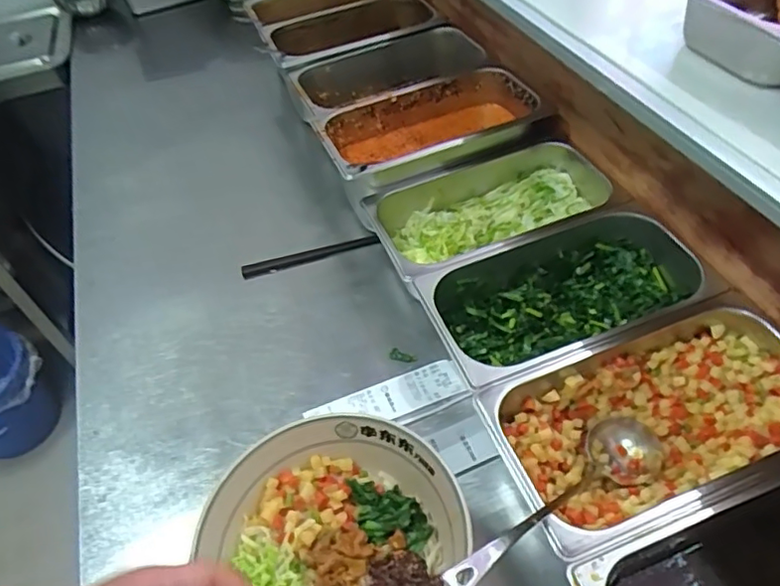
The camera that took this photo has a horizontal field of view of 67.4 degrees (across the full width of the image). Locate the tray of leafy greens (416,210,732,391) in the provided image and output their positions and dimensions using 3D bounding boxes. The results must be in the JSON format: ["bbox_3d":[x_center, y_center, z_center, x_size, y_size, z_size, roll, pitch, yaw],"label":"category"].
[{"bbox_3d":[0.213,0.014,0.701,0.323,0.090,0.170,-18,47,-11],"label":"tray of leafy greens"}]

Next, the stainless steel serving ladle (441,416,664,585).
[{"bbox_3d":[0.158,0.179,0.528,0.306,0.056,0.072,-11,39,-42],"label":"stainless steel serving ladle"}]

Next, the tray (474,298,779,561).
[{"bbox_3d":[0.268,0.133,0.589,0.326,0.081,0.174,-18,47,-11],"label":"tray"}]

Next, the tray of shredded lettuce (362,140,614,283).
[{"bbox_3d":[0.149,-0.091,0.823,0.335,0.104,0.168,-19,47,-12],"label":"tray of shredded lettuce"}]

